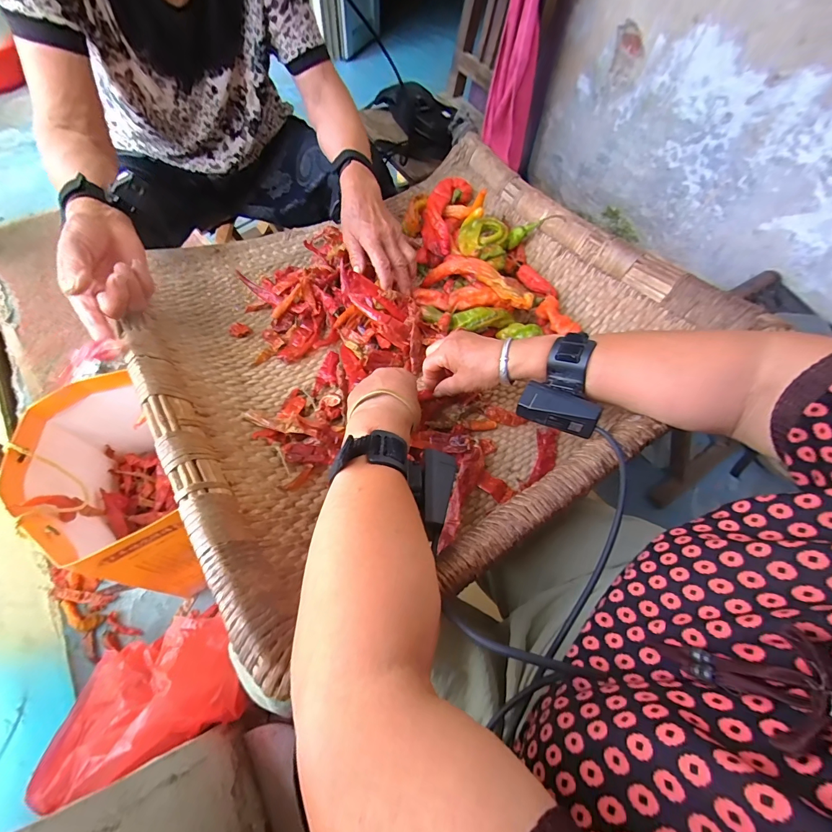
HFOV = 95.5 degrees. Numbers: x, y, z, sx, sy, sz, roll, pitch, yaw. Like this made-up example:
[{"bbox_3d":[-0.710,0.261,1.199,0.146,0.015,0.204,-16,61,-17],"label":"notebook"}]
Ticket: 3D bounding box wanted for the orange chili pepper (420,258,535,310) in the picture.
[{"bbox_3d":[0.088,-0.188,0.528,0.044,0.037,0.176,-40,53,-23],"label":"orange chili pepper"}]

